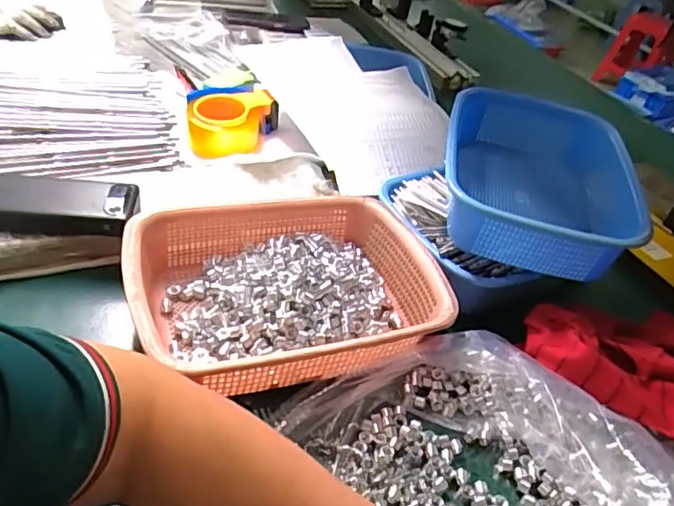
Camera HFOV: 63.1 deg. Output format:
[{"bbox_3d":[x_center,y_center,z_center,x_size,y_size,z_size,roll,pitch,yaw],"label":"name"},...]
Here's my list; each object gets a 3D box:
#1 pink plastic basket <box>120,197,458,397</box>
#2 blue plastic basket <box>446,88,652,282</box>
[{"bbox_3d":[-0.048,0.036,0.543,0.296,0.071,0.211,-7,43,-22],"label":"pink plastic basket"},{"bbox_3d":[0.219,-0.085,0.645,0.189,0.103,0.276,14,39,1],"label":"blue plastic basket"}]

